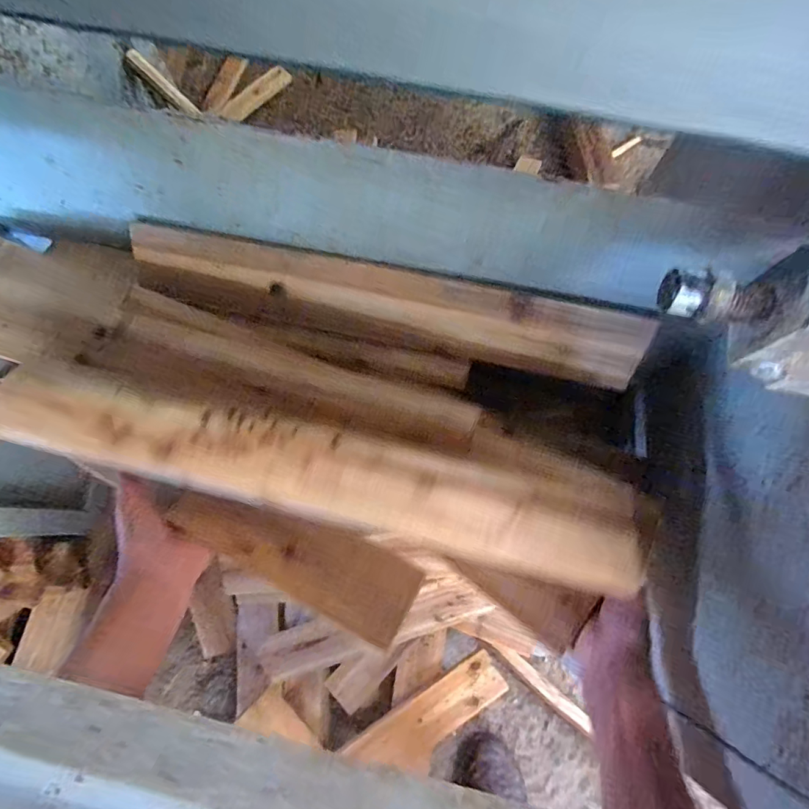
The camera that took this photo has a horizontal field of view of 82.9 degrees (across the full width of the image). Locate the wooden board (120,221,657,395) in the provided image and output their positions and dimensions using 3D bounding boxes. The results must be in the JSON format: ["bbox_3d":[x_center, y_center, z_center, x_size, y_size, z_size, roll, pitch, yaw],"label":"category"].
[{"bbox_3d":[-0.021,-0.091,0.434,0.487,0.023,0.070,12,113,4],"label":"wooden board"}]

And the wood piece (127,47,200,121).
[{"bbox_3d":[-0.371,-0.490,0.711,0.014,0.152,0.023,40,98,11],"label":"wood piece"}]

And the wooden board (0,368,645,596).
[{"bbox_3d":[-0.078,0.046,0.351,0.513,0.017,0.079,13,57,4],"label":"wooden board"}]

